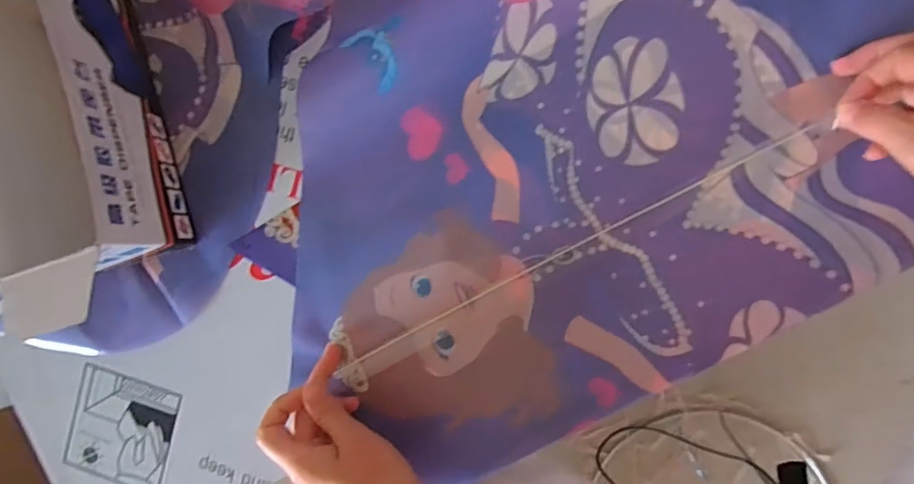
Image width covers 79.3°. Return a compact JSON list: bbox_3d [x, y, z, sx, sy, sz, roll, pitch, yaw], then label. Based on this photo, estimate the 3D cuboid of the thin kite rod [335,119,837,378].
[{"bbox_3d":[0.076,0.009,0.391,0.374,0.005,0.008,-28,87,10],"label":"thin kite rod"}]

